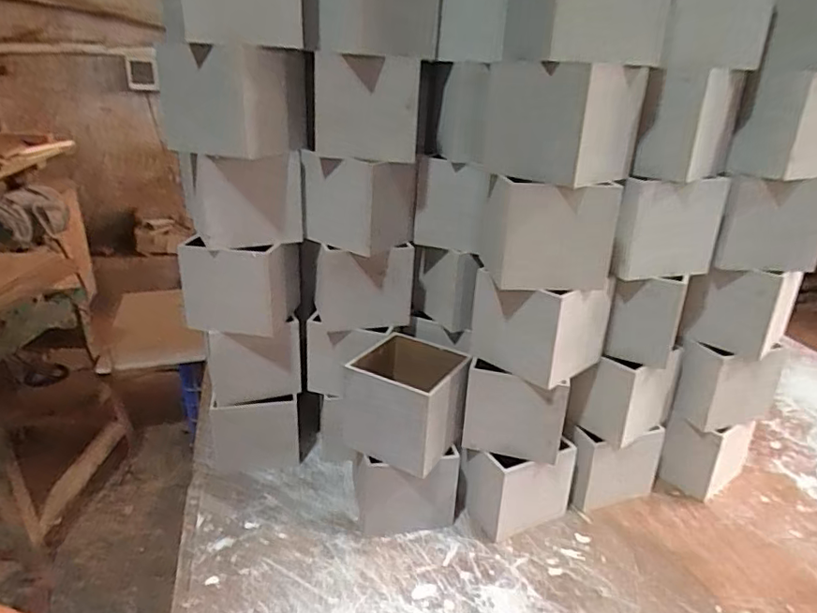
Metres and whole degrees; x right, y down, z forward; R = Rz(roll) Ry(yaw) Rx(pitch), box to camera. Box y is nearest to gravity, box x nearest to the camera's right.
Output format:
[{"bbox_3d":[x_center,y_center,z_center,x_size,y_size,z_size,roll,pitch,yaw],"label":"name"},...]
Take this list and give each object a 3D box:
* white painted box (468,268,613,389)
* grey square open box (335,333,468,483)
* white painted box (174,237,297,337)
[{"bbox_3d":[0.147,0.015,0.624,0.109,0.104,0.124,-20,31,-37],"label":"white painted box"},{"bbox_3d":[0.000,0.108,0.648,0.119,0.104,0.118,13,28,26],"label":"grey square open box"},{"bbox_3d":[-0.207,-0.035,0.690,0.123,0.105,0.097,4,25,8],"label":"white painted box"}]

